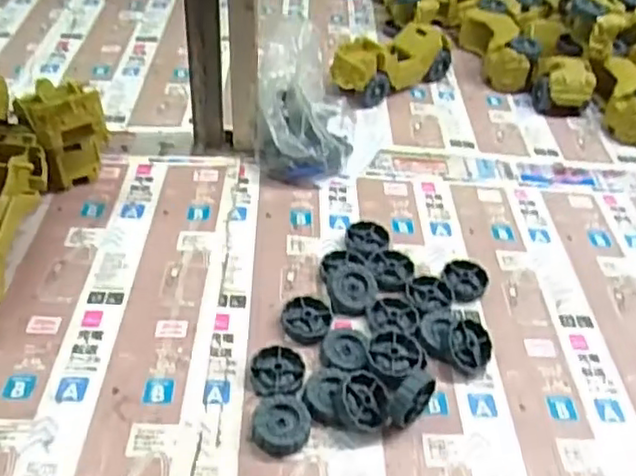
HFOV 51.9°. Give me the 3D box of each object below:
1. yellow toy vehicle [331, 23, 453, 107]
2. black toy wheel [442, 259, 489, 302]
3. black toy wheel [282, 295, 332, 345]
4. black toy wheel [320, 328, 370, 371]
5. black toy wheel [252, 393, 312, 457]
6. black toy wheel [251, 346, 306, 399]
[{"bbox_3d":[0.086,-0.203,0.761,0.158,0.059,0.055,-27,51,-30],"label":"yellow toy vehicle"},{"bbox_3d":[0.123,0.037,0.550,0.037,0.011,0.044,17,44,12],"label":"black toy wheel"},{"bbox_3d":[-0.008,0.061,0.502,0.036,0.010,0.043,8,43,3],"label":"black toy wheel"},{"bbox_3d":[0.020,0.082,0.480,0.033,0.014,0.035,3,43,-3],"label":"black toy wheel"},{"bbox_3d":[-0.024,0.123,0.434,0.037,0.014,0.041,2,43,-4],"label":"black toy wheel"},{"bbox_3d":[-0.028,0.097,0.459,0.037,0.012,0.040,3,43,-3],"label":"black toy wheel"}]

